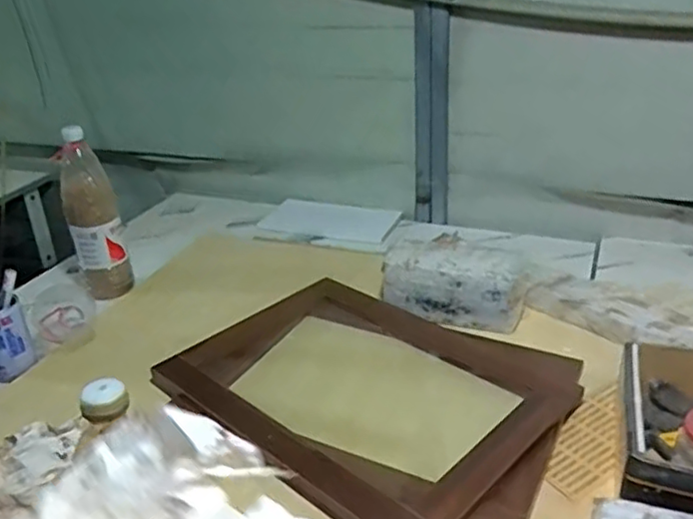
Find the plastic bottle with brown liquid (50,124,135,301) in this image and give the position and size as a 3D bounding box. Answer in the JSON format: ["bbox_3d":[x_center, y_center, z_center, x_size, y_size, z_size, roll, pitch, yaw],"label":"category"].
[{"bbox_3d":[-0.430,-0.058,1.110,0.091,0.295,0.100,-13,28,-19],"label":"plastic bottle with brown liquid"}]

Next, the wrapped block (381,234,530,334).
[{"bbox_3d":[0.165,0.039,1.041,0.226,0.111,0.099,6,28,18],"label":"wrapped block"}]

